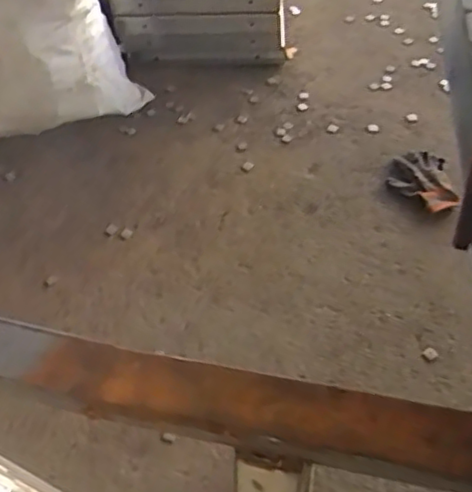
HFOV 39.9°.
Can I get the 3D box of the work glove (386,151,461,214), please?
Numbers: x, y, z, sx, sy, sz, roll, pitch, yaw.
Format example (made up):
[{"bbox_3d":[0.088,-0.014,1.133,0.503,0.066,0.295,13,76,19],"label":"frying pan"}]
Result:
[{"bbox_3d":[0.435,-0.147,1.483,0.122,0.041,0.188,-38,58,-24],"label":"work glove"}]

